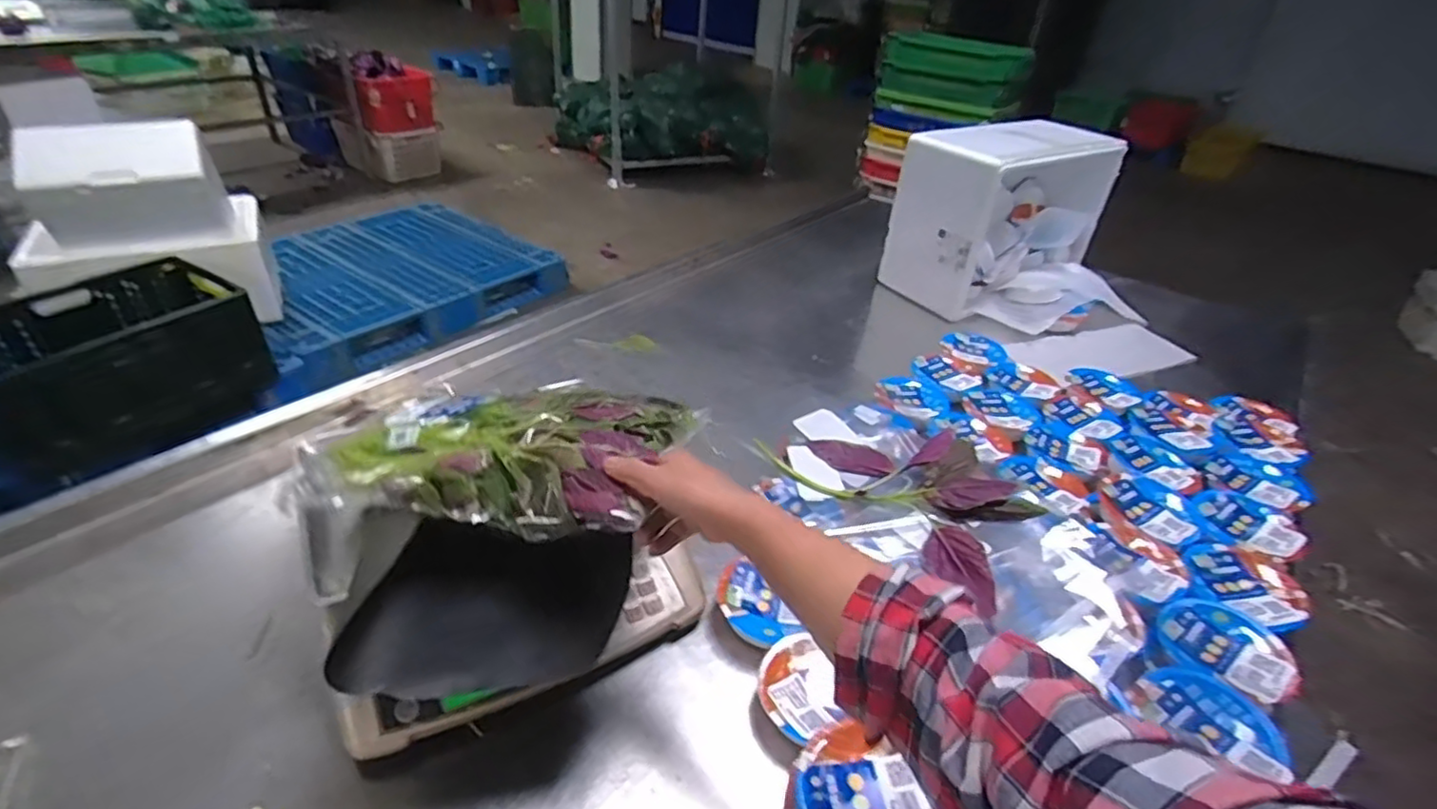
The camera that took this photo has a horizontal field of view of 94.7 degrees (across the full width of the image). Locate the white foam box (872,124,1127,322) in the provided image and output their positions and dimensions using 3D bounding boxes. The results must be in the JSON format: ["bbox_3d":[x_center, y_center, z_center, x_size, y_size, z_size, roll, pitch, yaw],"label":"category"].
[{"bbox_3d":[0.568,-0.390,1.355,0.385,0.312,0.240,-17,41,-28],"label":"white foam box"}]

